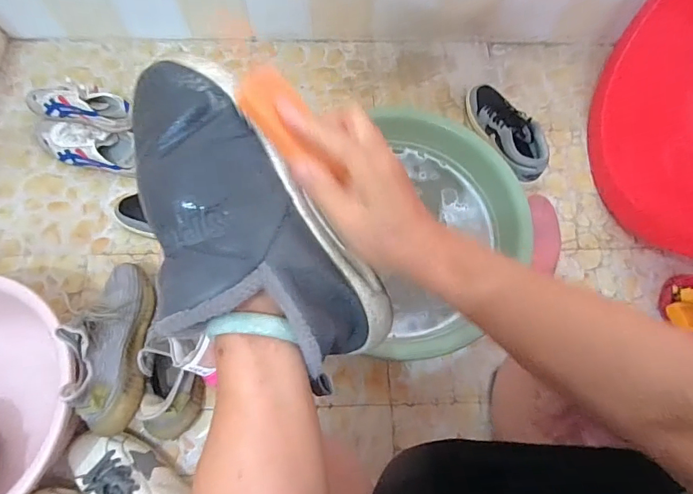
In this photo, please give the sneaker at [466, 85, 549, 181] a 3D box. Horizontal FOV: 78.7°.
[{"bbox_3d":[0.356,-0.261,0.939,0.099,0.088,0.255,-13,71,-6],"label":"sneaker"}]

